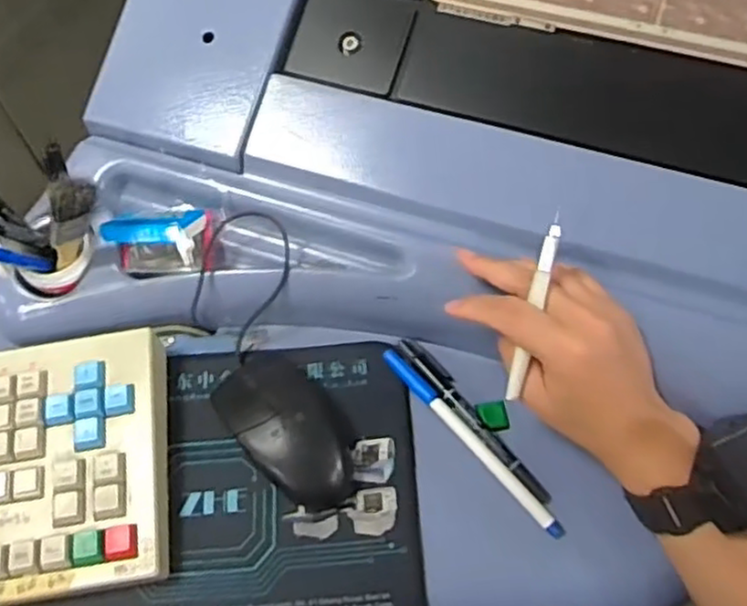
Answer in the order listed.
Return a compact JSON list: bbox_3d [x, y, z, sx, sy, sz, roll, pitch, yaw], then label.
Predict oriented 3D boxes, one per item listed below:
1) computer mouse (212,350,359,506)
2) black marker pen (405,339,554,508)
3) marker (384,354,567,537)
[{"bbox_3d":[-0.056,0.077,0.471,0.062,0.033,0.115,-36,66,-18],"label":"computer mouse"},{"bbox_3d":[0.065,0.075,0.479,0.018,0.009,0.140,-34,65,-17],"label":"black marker pen"},{"bbox_3d":[0.062,0.088,0.469,0.011,0.009,0.159,-37,66,-18],"label":"marker"}]

